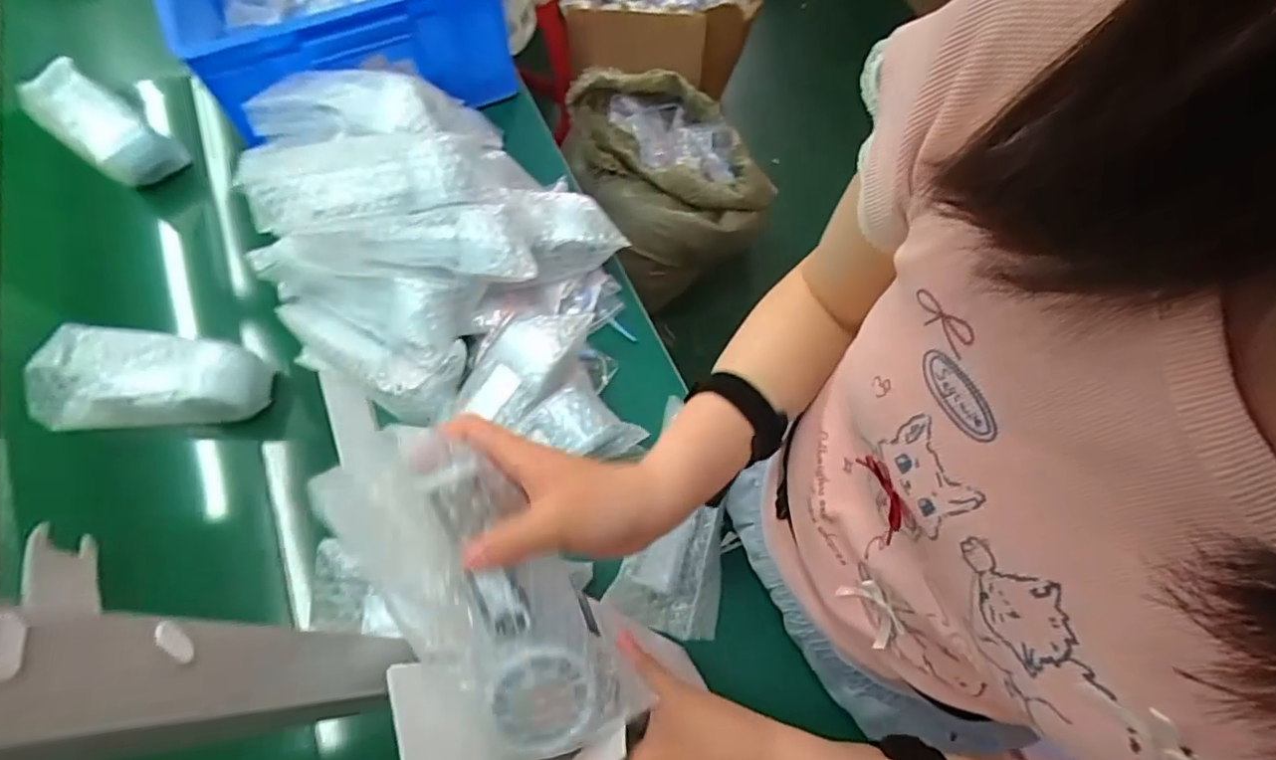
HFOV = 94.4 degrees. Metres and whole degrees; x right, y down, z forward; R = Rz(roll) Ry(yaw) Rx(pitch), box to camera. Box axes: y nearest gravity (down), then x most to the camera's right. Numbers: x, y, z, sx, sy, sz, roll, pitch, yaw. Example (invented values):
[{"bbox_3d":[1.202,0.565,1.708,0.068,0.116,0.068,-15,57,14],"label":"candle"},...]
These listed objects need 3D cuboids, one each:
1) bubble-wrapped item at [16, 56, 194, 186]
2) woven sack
[{"bbox_3d":[-0.649,-0.307,0.715,0.192,0.068,0.083,34,67,15],"label":"bubble-wrapped item"},{"bbox_3d":[0.050,-0.406,1.273,0.375,0.307,0.386,-26,67,-14],"label":"woven sack"}]

